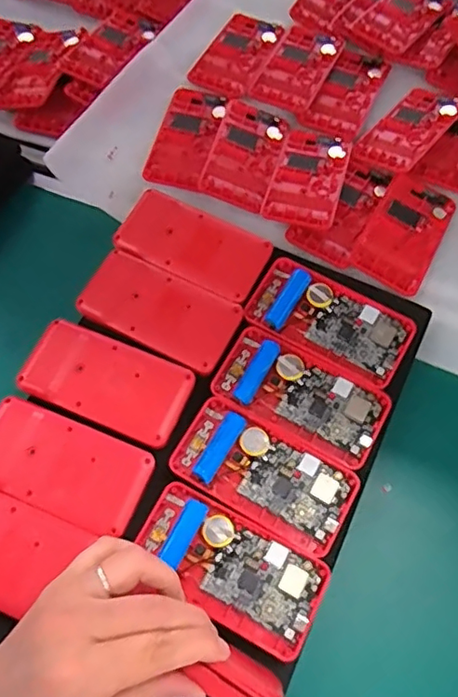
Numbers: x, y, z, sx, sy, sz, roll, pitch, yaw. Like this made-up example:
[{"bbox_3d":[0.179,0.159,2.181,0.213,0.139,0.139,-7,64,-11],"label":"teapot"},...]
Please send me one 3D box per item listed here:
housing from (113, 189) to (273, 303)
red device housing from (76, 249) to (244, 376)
[{"bbox_3d":[-0.030,-0.085,0.447,0.119,0.014,0.063,22,67,11],"label":"housing"},{"bbox_3d":[-0.053,-0.030,0.420,0.118,0.010,0.060,24,68,12],"label":"red device housing"}]

